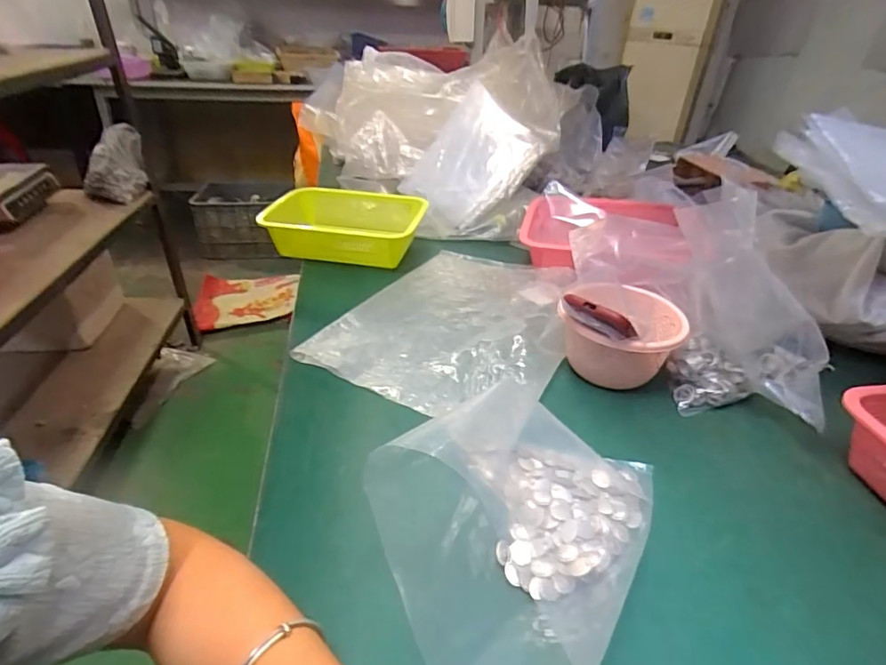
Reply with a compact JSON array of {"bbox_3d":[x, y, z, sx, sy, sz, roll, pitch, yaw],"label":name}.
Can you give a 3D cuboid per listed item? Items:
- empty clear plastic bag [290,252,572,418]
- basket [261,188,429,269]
[{"bbox_3d":[0.033,-0.023,0.726,0.289,0.034,0.386,18,35,22],"label":"empty clear plastic bag"},{"bbox_3d":[-0.178,-0.191,0.922,0.266,0.078,0.203,7,32,4],"label":"basket"}]

